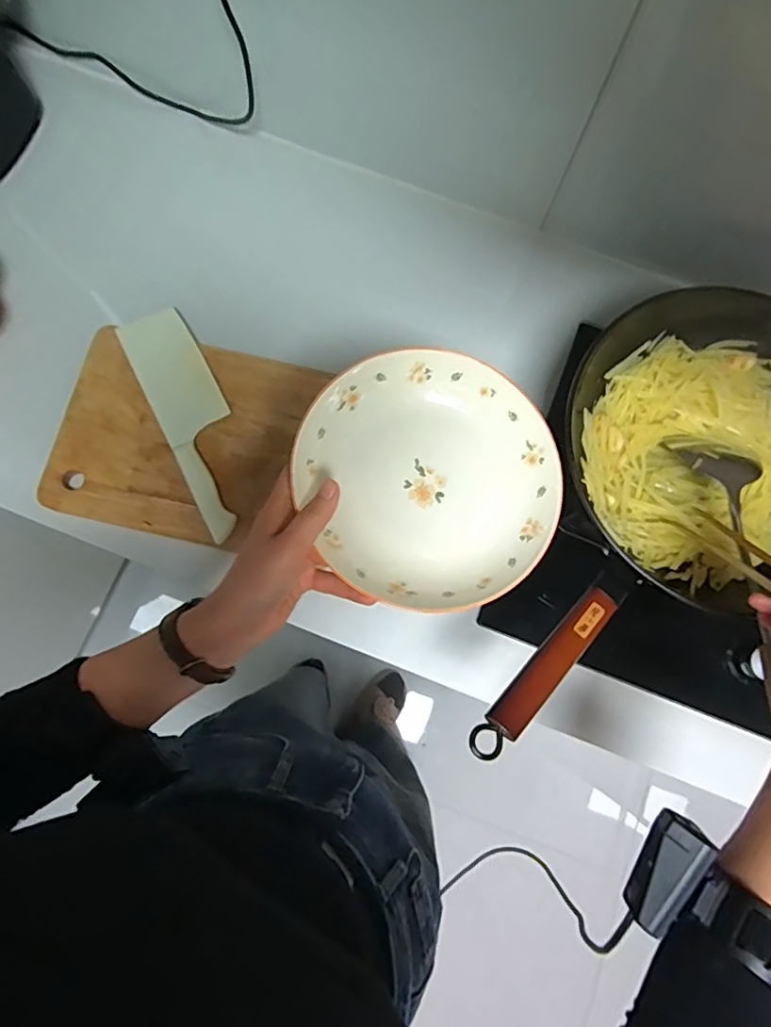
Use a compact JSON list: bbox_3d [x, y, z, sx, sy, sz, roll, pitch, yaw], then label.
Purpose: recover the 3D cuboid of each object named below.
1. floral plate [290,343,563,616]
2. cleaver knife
[{"bbox_3d":[0.037,-0.030,0.432,0.195,0.037,0.202,0,79,-1],"label":"floral plate"},{"bbox_3d":[-0.236,-0.121,0.676,0.085,0.024,0.302,-27,81,-7],"label":"cleaver knife"}]

